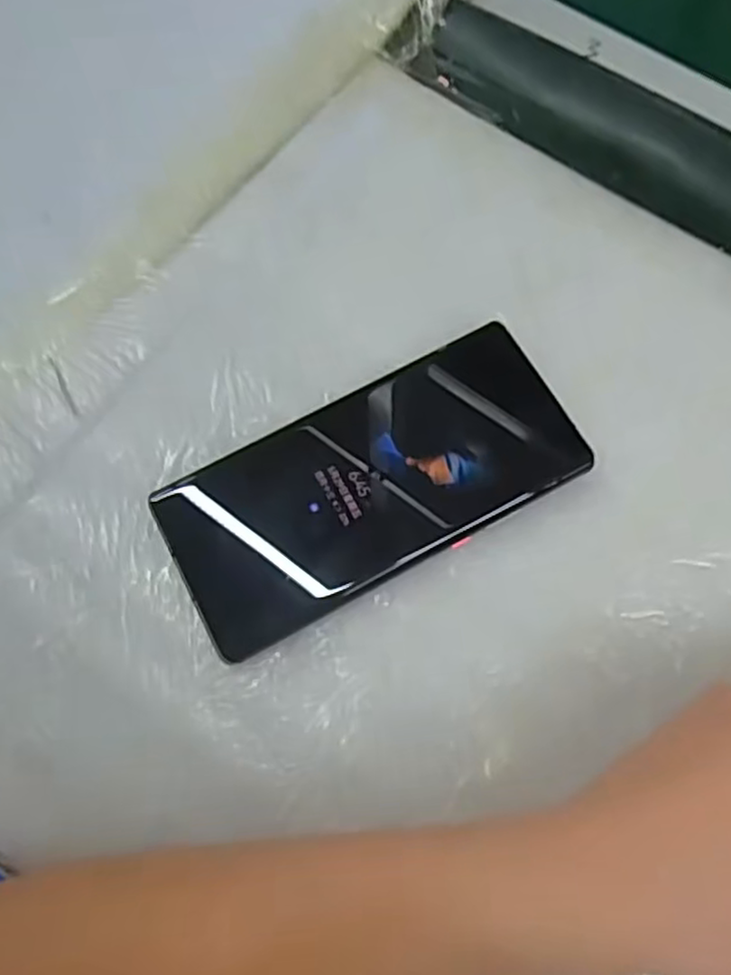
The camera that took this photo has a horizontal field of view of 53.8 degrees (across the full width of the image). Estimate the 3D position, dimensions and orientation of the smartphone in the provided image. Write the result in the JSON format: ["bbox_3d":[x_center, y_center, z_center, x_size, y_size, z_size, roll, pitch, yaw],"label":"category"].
[{"bbox_3d":[0.002,-0.004,0.279,0.156,0.010,0.075,-27,72,-9],"label":"smartphone"}]

